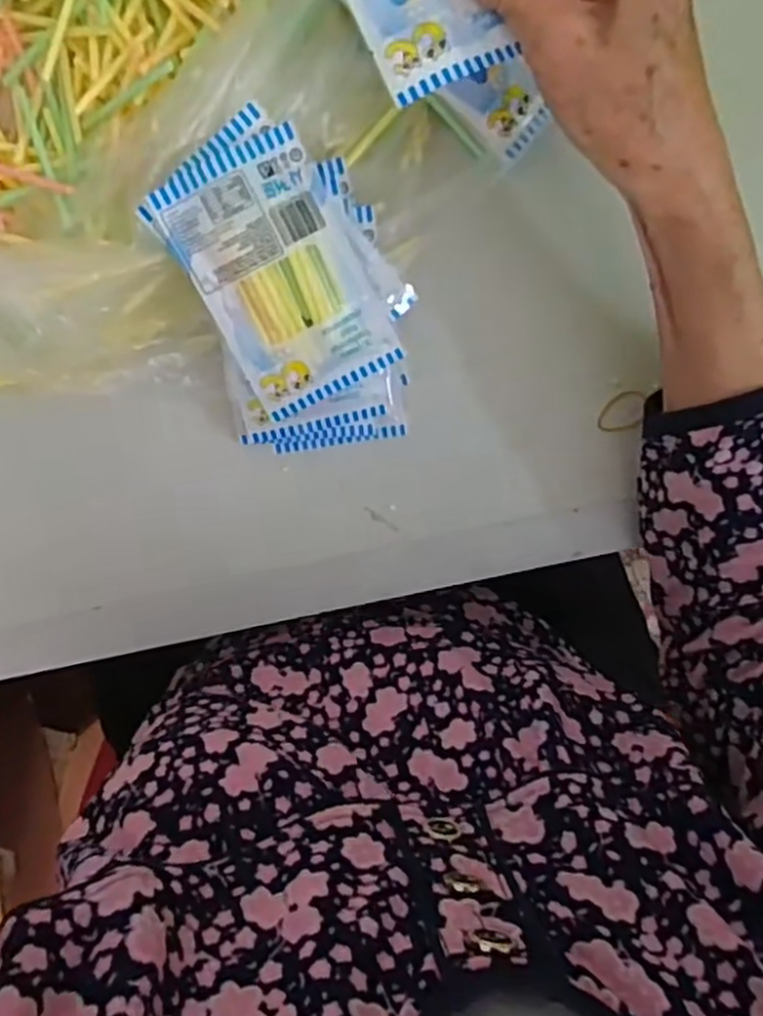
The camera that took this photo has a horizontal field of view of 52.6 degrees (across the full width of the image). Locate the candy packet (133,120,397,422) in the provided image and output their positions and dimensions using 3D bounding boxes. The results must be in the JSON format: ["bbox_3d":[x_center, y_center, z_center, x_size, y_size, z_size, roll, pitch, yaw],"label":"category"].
[{"bbox_3d":[-0.042,-0.094,0.322,0.065,0.007,0.102,-29,110,2],"label":"candy packet"}]

